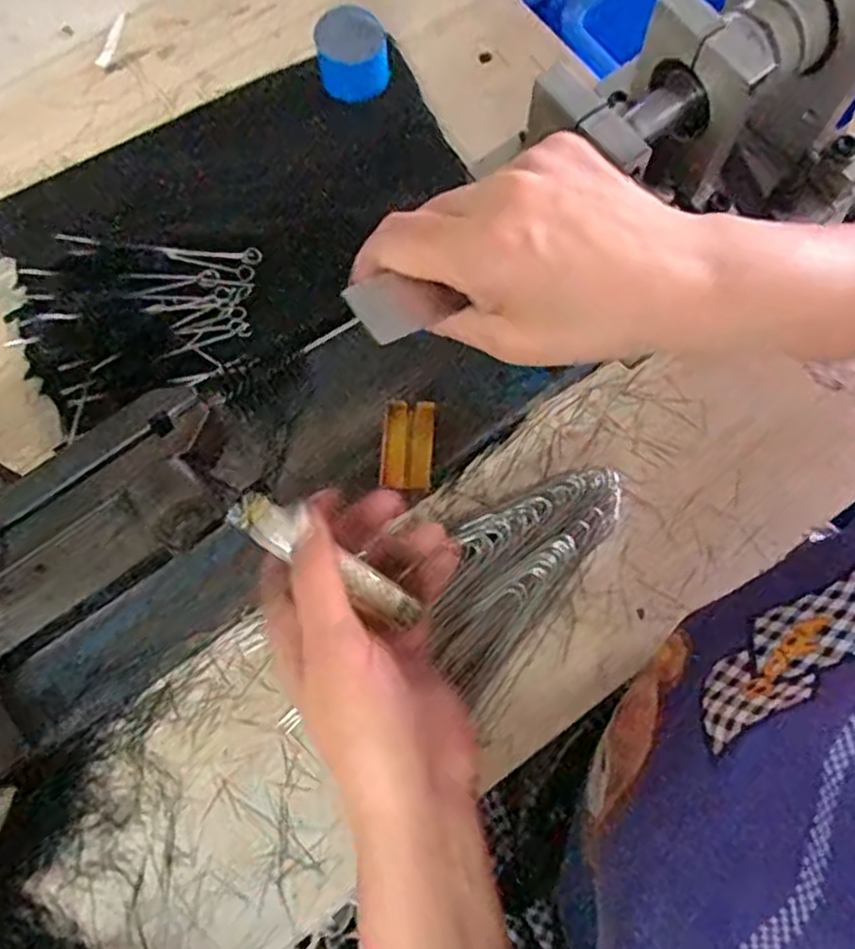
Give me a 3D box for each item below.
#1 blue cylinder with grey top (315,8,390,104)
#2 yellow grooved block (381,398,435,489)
[{"bbox_3d":[-0.052,-0.295,0.517,0.049,0.051,0.048,0,75,1],"label":"blue cylinder with grey top"},{"bbox_3d":[-0.011,-0.016,0.415,0.029,0.012,0.051,9,73,-19],"label":"yellow grooved block"}]

